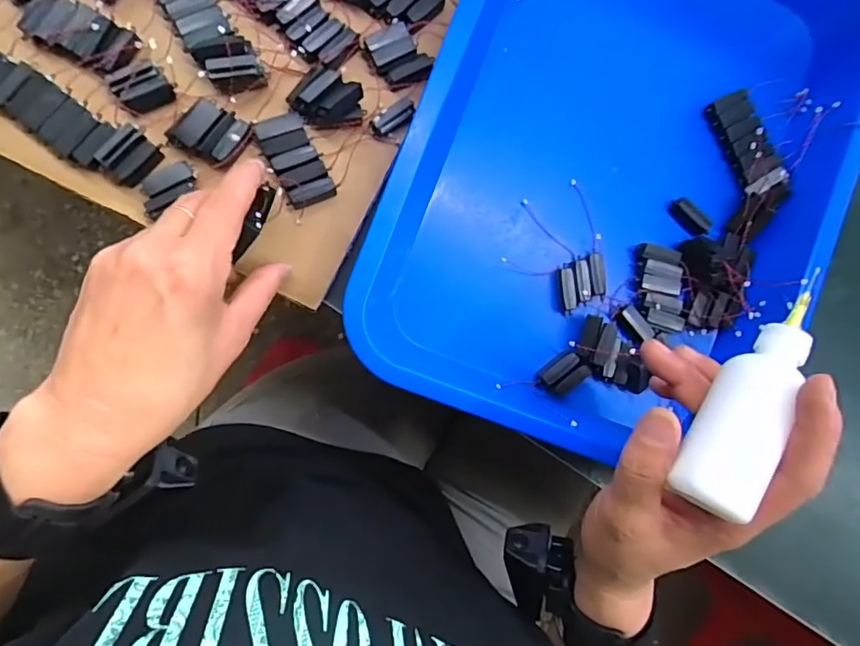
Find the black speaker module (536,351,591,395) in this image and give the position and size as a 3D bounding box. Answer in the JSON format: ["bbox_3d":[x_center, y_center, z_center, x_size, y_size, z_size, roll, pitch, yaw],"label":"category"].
[{"bbox_3d":[0.086,0.034,0.342,0.030,0.010,0.020,-40,95,-8],"label":"black speaker module"}]

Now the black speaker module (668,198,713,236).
[{"bbox_3d":[0.176,-0.071,0.359,0.012,0.012,0.029,-43,96,-7],"label":"black speaker module"}]

